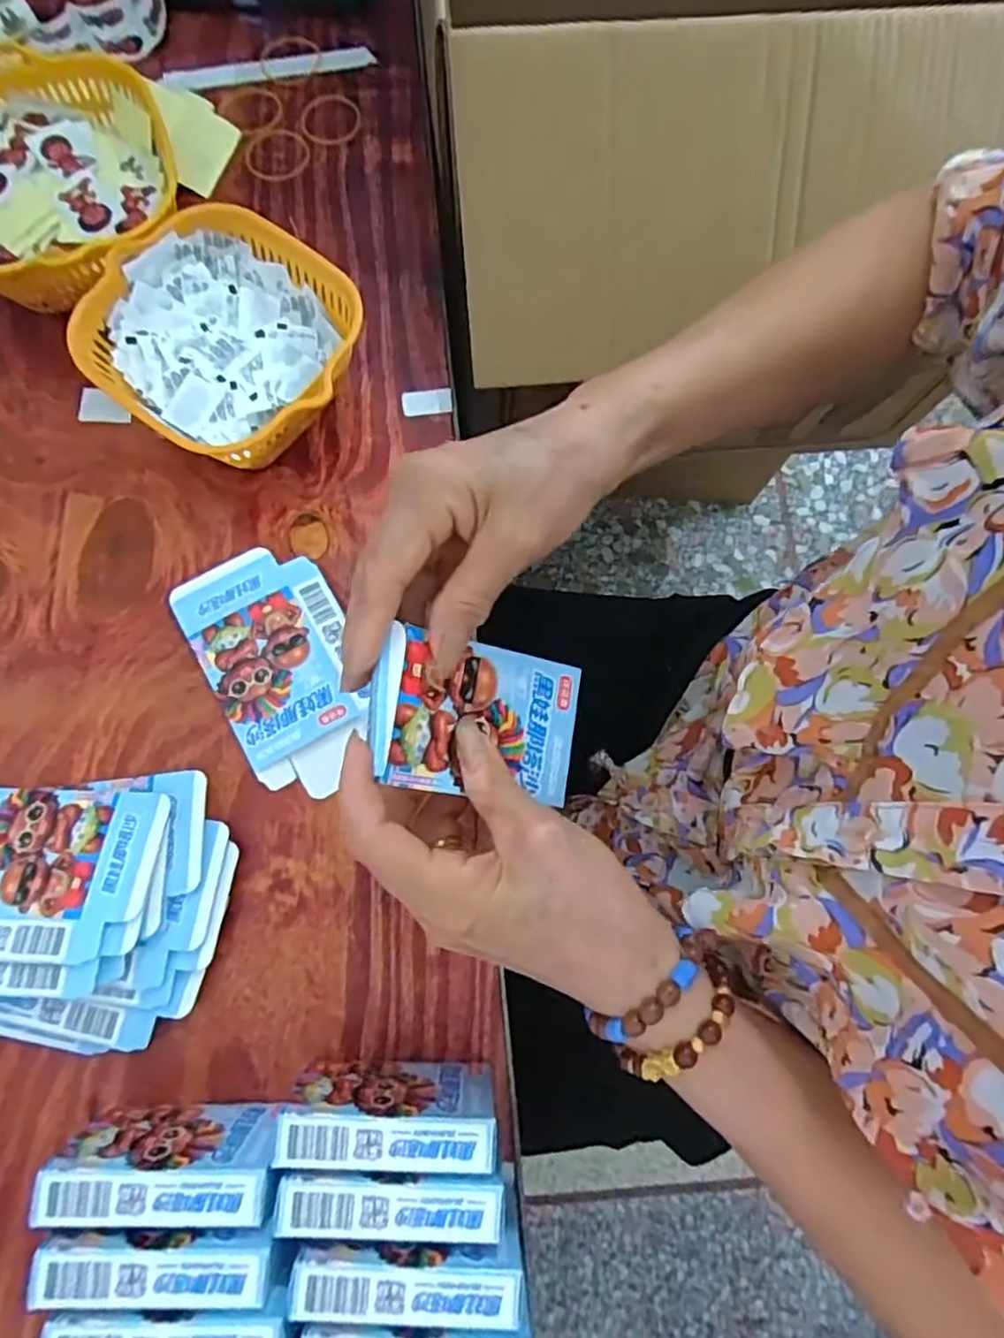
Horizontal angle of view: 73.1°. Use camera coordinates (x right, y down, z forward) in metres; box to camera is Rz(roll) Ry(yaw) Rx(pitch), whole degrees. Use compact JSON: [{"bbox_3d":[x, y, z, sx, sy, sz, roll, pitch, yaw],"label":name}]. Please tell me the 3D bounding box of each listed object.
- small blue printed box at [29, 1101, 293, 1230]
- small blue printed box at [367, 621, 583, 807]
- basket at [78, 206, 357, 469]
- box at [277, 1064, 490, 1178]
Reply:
[{"bbox_3d":[-0.141,0.218,0.305,0.094,0.068,0.026,2,77,-1],"label":"small blue printed box"},{"bbox_3d":[-0.010,0.022,0.296,0.095,0.008,0.064,14,80,-29],"label":"small blue printed box"},{"bbox_3d":[-0.155,-0.183,0.399,0.143,0.064,0.131,39,79,7],"label":"basket"},{"bbox_3d":[-0.049,0.203,0.313,0.090,0.067,0.024,3,77,-1],"label":"box"}]

